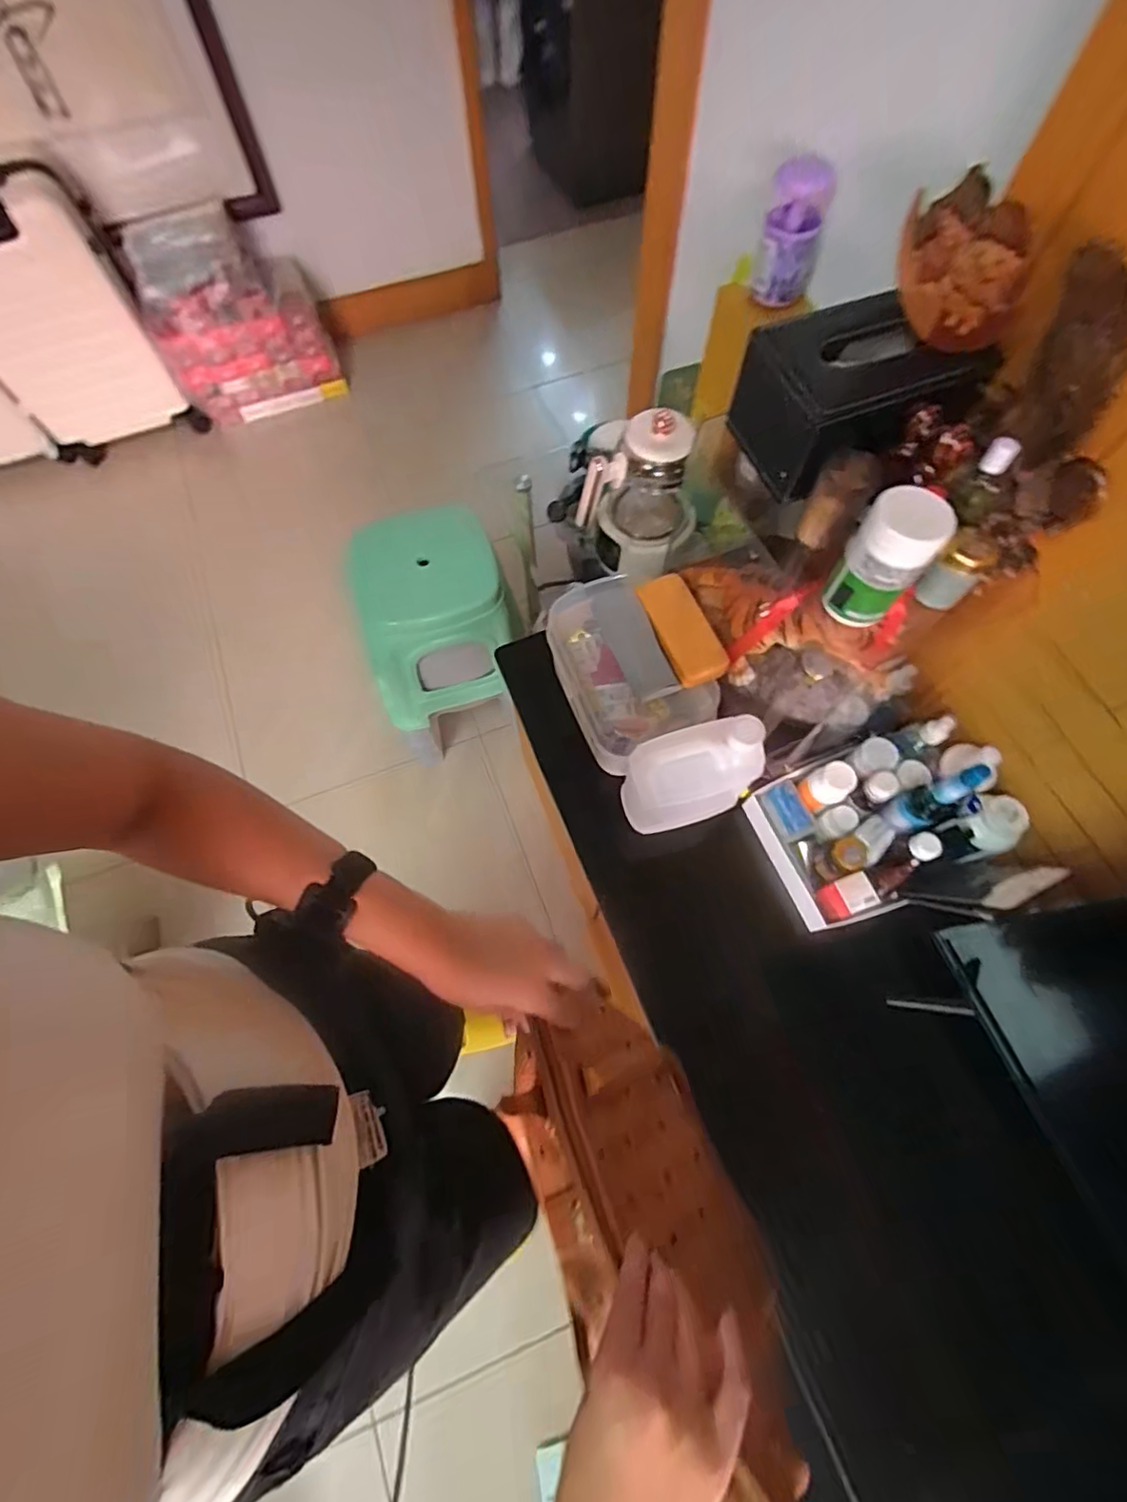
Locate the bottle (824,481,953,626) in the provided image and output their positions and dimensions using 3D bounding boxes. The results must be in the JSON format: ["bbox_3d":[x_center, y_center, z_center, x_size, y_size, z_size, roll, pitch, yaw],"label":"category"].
[{"bbox_3d":[0.285,-0.170,0.530,0.070,0.107,0.068,36,75,14],"label":"bottle"}]

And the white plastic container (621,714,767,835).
[{"bbox_3d":[0.158,0.031,0.750,0.173,0.164,0.092,-10,70,-2],"label":"white plastic container"}]

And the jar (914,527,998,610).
[{"bbox_3d":[0.372,-0.170,0.563,0.043,0.065,0.046,-1,70,2],"label":"jar"}]

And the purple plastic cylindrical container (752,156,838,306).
[{"bbox_3d":[0.300,-0.671,0.776,0.077,0.130,0.072,-1,70,2],"label":"purple plastic cylindrical container"}]

